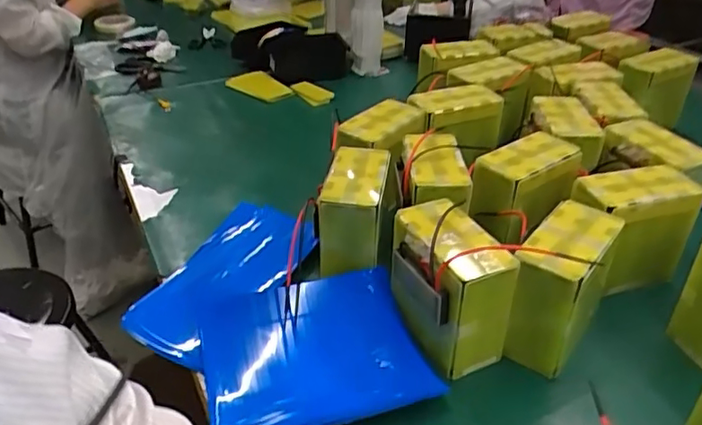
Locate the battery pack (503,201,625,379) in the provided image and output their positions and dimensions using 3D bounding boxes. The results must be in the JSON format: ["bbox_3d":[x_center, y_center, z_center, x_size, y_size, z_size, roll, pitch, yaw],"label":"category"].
[{"bbox_3d":[0.241,0.081,0.666,0.082,0.145,0.150,22,39,28],"label":"battery pack"}]

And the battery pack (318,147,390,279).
[{"bbox_3d":[0.006,-0.003,0.776,0.076,0.116,0.143,5,34,8],"label":"battery pack"}]

